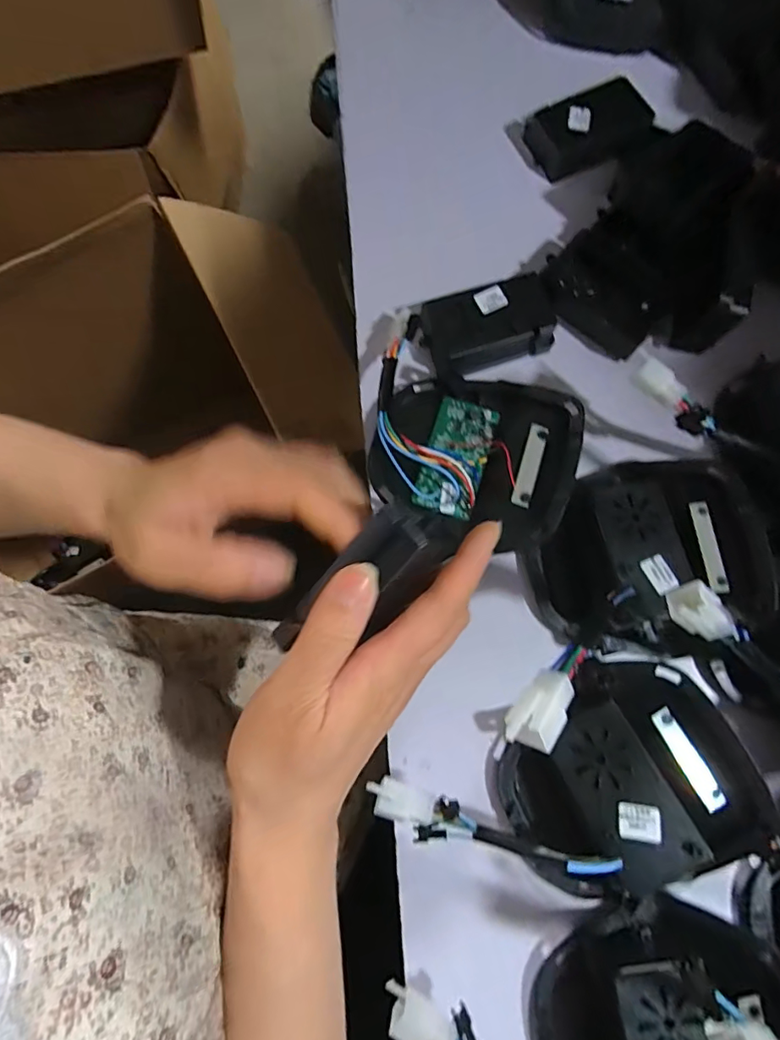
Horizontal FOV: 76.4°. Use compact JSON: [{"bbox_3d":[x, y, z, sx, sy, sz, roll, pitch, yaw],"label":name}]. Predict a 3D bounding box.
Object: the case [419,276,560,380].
[{"bbox_3d":[0.072,-0.139,0.354,0.090,0.020,0.056,-15,77,-3],"label":"case"}]

